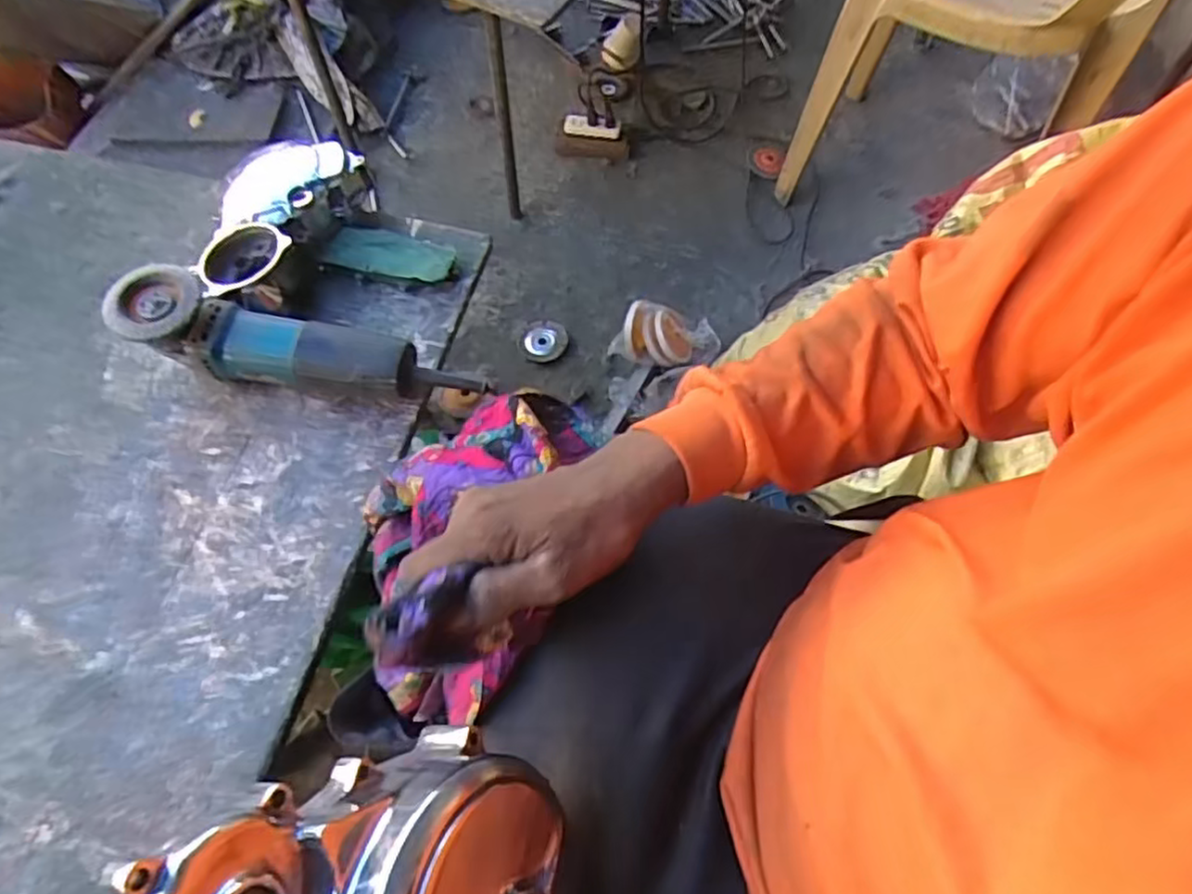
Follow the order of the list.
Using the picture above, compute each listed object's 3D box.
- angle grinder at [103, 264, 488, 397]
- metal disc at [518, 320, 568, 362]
[{"bbox_3d":[-0.269,-0.093,0.649,0.326,0.098,0.074,9,63,3],"label":"angle grinder"},{"bbox_3d":[-0.091,-0.181,1.185,0.087,0.014,0.074,-41,71,-20],"label":"metal disc"}]

